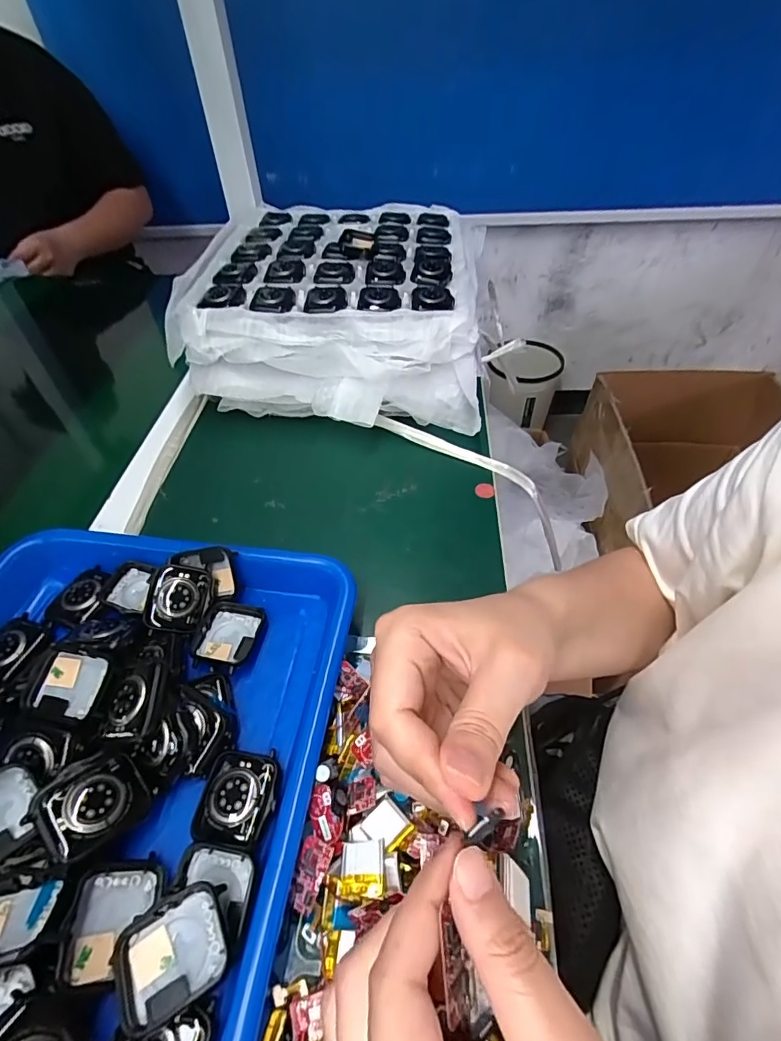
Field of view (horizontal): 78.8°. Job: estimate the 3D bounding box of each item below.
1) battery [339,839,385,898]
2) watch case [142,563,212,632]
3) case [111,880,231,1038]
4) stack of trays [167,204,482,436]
[{"bbox_3d":[-0.012,0.149,0.204,0.018,0.005,0.020,-4,48,-1],"label":"battery"},{"bbox_3d":[-0.134,0.049,0.301,0.035,0.010,0.040,10,73,-13],"label":"watch case"},{"bbox_3d":[-0.088,0.175,0.193,0.041,0.009,0.036,-23,51,-17],"label":"case"},{"bbox_3d":[-0.051,-0.224,0.501,0.282,0.109,0.287,3,49,6],"label":"stack of trays"}]

